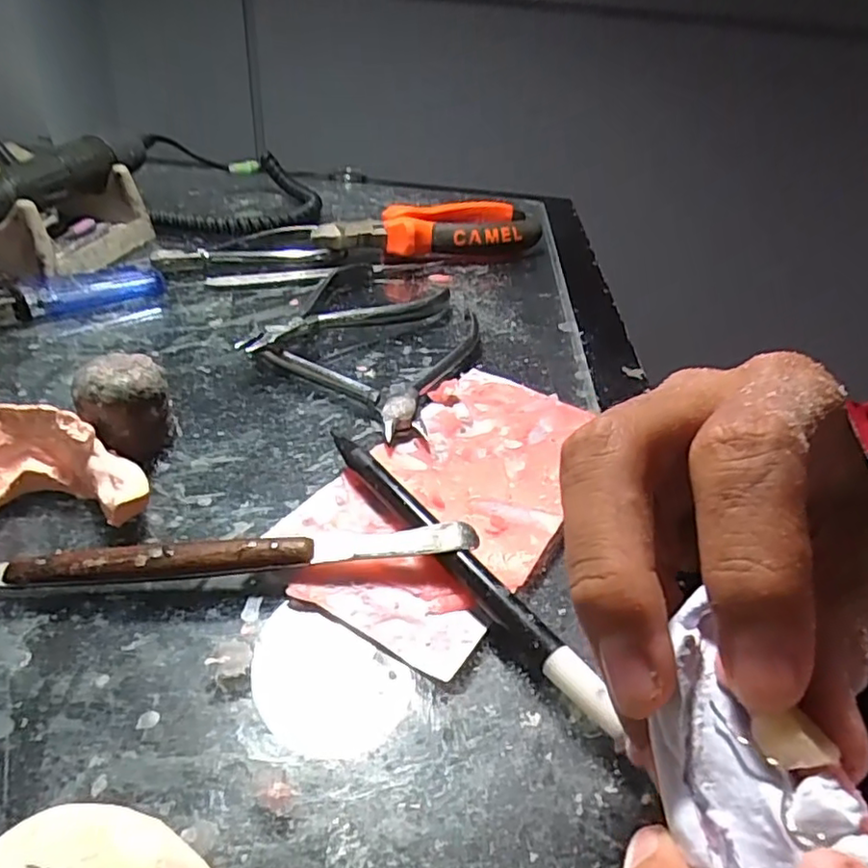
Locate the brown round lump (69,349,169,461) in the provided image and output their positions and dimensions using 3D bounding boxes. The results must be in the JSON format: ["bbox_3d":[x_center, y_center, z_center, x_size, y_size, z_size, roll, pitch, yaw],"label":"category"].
[{"bbox_3d":[-0.110,-0.009,0.224,0.028,0.033,0.024,-12,39,-24],"label":"brown round lump"}]

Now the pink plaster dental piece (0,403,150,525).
[{"bbox_3d":[-0.128,0.014,0.195,0.065,0.025,0.045,-11,39,-23],"label":"pink plaster dental piece"}]

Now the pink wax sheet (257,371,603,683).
[{"bbox_3d":[0.010,0.016,0.225,0.075,0.006,0.142,23,40,24],"label":"pink wax sheet"}]

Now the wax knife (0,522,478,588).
[{"bbox_3d":[-0.072,0.036,0.181,0.167,0.013,0.011,-1,36,-9],"label":"wax knife"}]

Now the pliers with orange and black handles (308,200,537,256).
[{"bbox_3d":[0.001,-0.131,0.413,0.155,0.026,0.049,-16,41,-28],"label":"pliers with orange and black handles"}]

